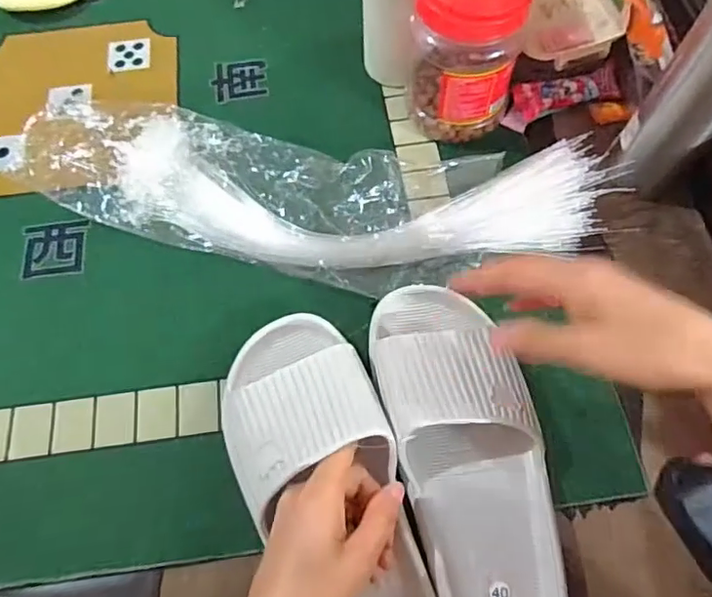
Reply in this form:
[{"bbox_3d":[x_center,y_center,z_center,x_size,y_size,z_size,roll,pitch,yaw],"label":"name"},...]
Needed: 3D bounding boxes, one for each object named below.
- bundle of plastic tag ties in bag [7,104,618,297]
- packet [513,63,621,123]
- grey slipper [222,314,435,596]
[{"bbox_3d":[-0.049,-0.090,0.463,0.503,0.035,0.137,6,65,6],"label":"bundle of plastic tag ties in bag"},{"bbox_3d":[0.202,-0.197,0.521,0.108,0.021,0.035,-19,65,-6],"label":"packet"},{"bbox_3d":[-0.018,0.128,0.359,0.103,0.061,0.251,-20,76,-6],"label":"grey slipper"}]

